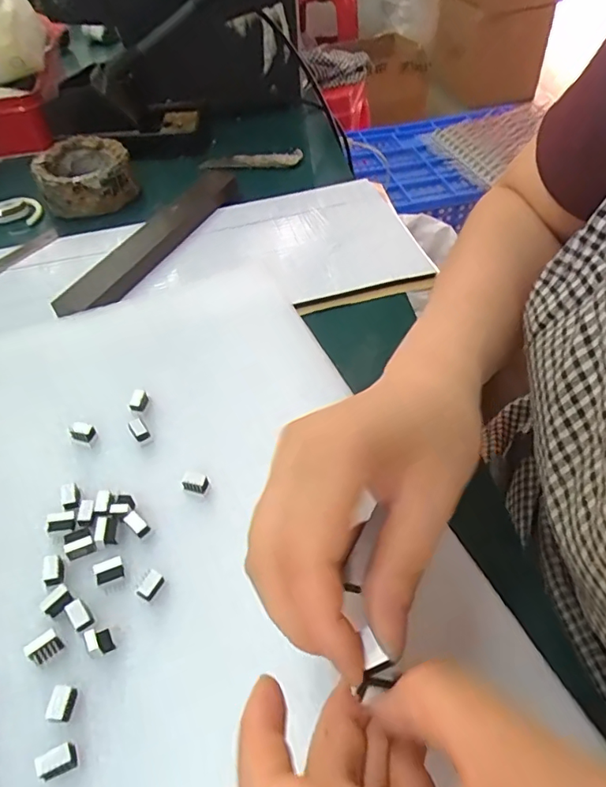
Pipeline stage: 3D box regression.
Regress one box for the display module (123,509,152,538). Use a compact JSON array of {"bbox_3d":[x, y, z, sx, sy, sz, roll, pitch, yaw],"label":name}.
[{"bbox_3d":[-0.080,0.063,0.250,0.014,0.005,0.007,40,60,15],"label":"display module"}]

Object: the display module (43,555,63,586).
[{"bbox_3d":[-0.112,0.079,0.233,0.008,0.004,0.012,-14,49,-9],"label":"display module"}]

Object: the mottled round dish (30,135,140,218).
[{"bbox_3d":[-0.207,-0.210,0.494,0.082,0.039,0.086,-21,51,-14],"label":"mottled round dish"}]

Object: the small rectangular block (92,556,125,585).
[{"bbox_3d":[-0.088,0.081,0.237,0.012,0.008,0.008,-21,51,-14],"label":"small rectangular block"}]

